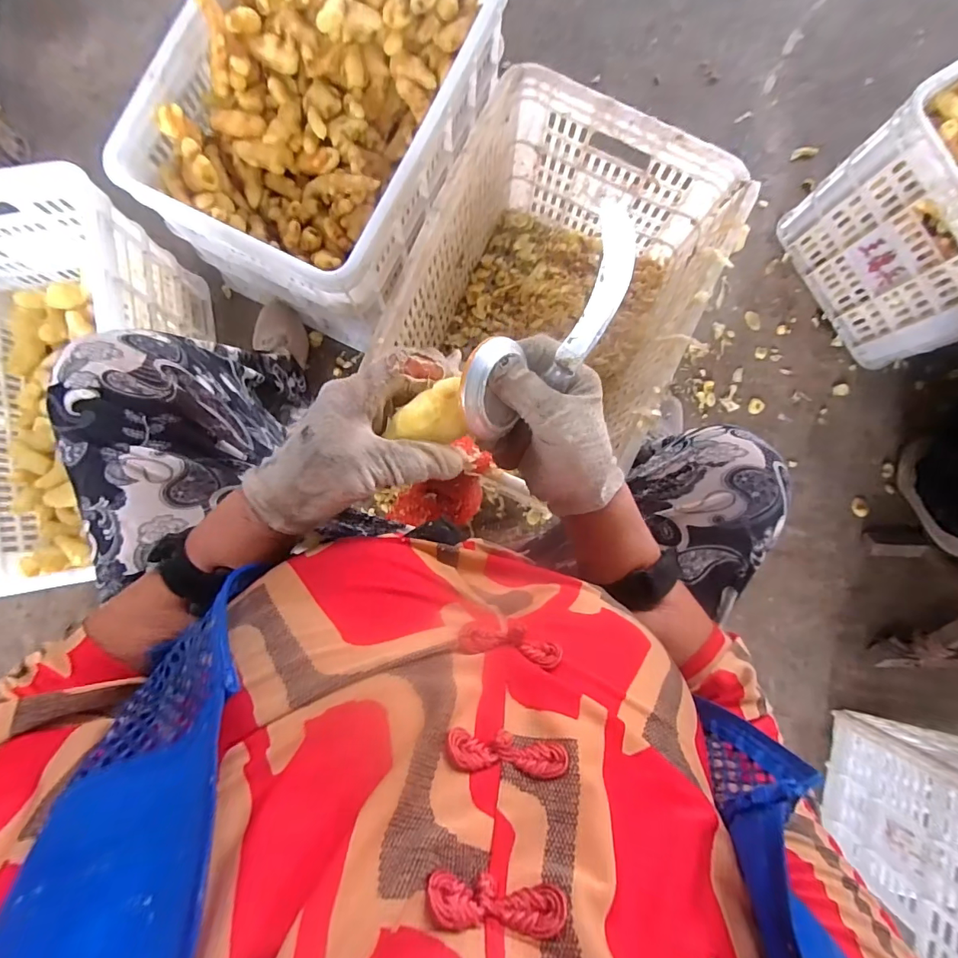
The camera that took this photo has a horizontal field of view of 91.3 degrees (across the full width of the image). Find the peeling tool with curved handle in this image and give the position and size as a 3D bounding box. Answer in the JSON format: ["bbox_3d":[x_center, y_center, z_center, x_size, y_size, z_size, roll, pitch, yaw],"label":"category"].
[{"bbox_3d":[0.041,-0.086,0.281,0.139,0.048,0.049,-41,85,10],"label":"peeling tool with curved handle"}]

